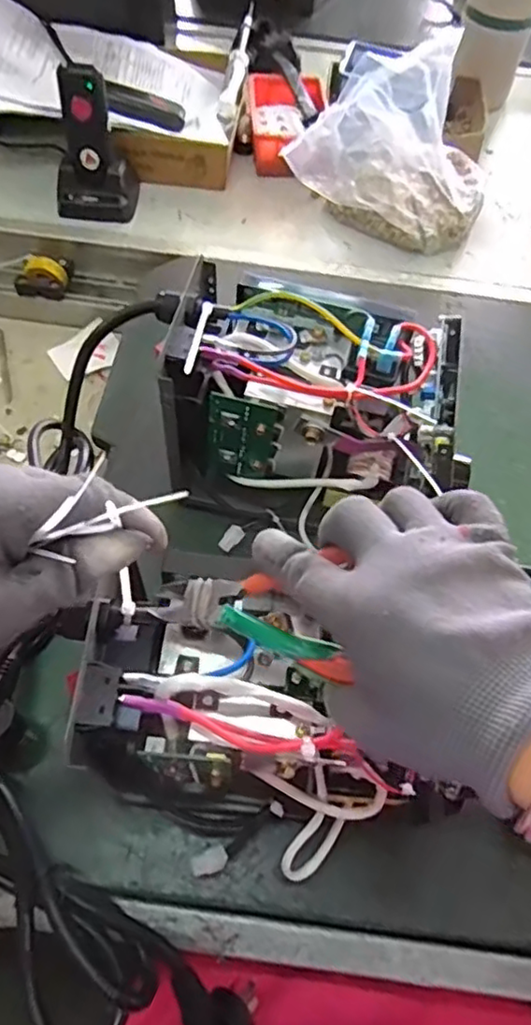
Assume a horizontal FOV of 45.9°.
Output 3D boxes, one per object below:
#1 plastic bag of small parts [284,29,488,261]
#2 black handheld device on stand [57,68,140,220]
[{"bbox_3d":[0.150,-0.410,0.696,0.211,0.174,0.134,25,62,11],"label":"plastic bag of small parts"},{"bbox_3d":[-0.192,-0.407,0.696,0.089,0.148,0.047,-3,41,-5],"label":"black handheld device on stand"}]

